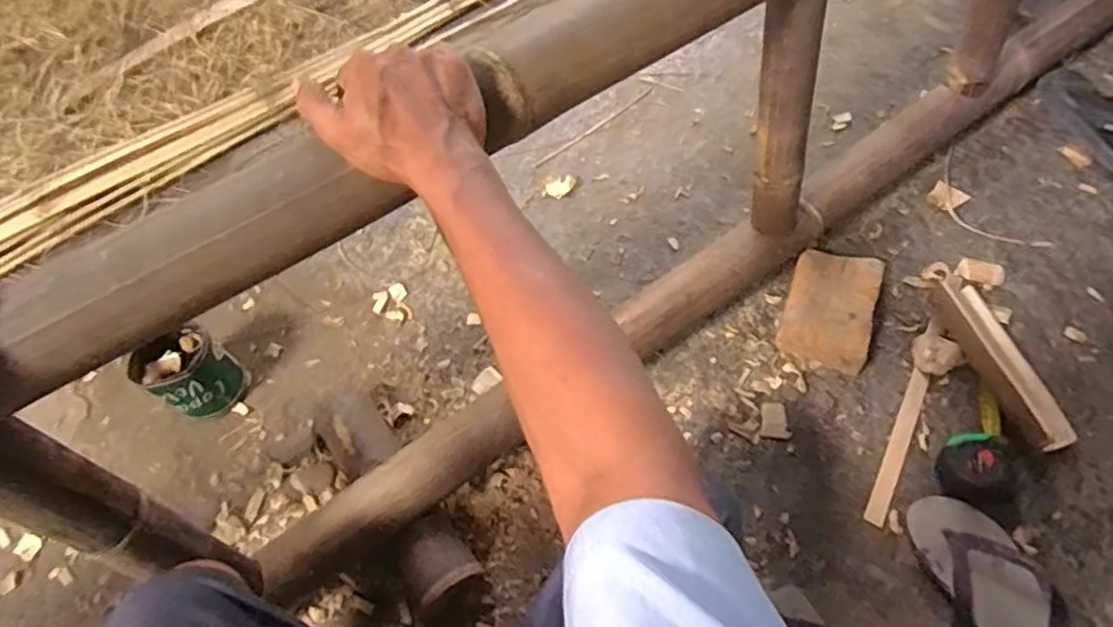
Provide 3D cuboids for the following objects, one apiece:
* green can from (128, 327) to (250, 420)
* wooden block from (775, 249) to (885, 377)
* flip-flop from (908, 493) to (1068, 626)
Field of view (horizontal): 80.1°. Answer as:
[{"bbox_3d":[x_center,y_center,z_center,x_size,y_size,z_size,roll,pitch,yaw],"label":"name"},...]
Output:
[{"bbox_3d":[-0.500,0.081,0.907,0.100,0.099,0.099,-2,60,3],"label":"green can"},{"bbox_3d":[0.381,-0.011,0.925,0.116,0.046,0.182,18,63,13],"label":"wooden block"},{"bbox_3d":[0.496,0.322,0.726,0.109,0.041,0.259,-17,60,-6],"label":"flip-flop"}]

